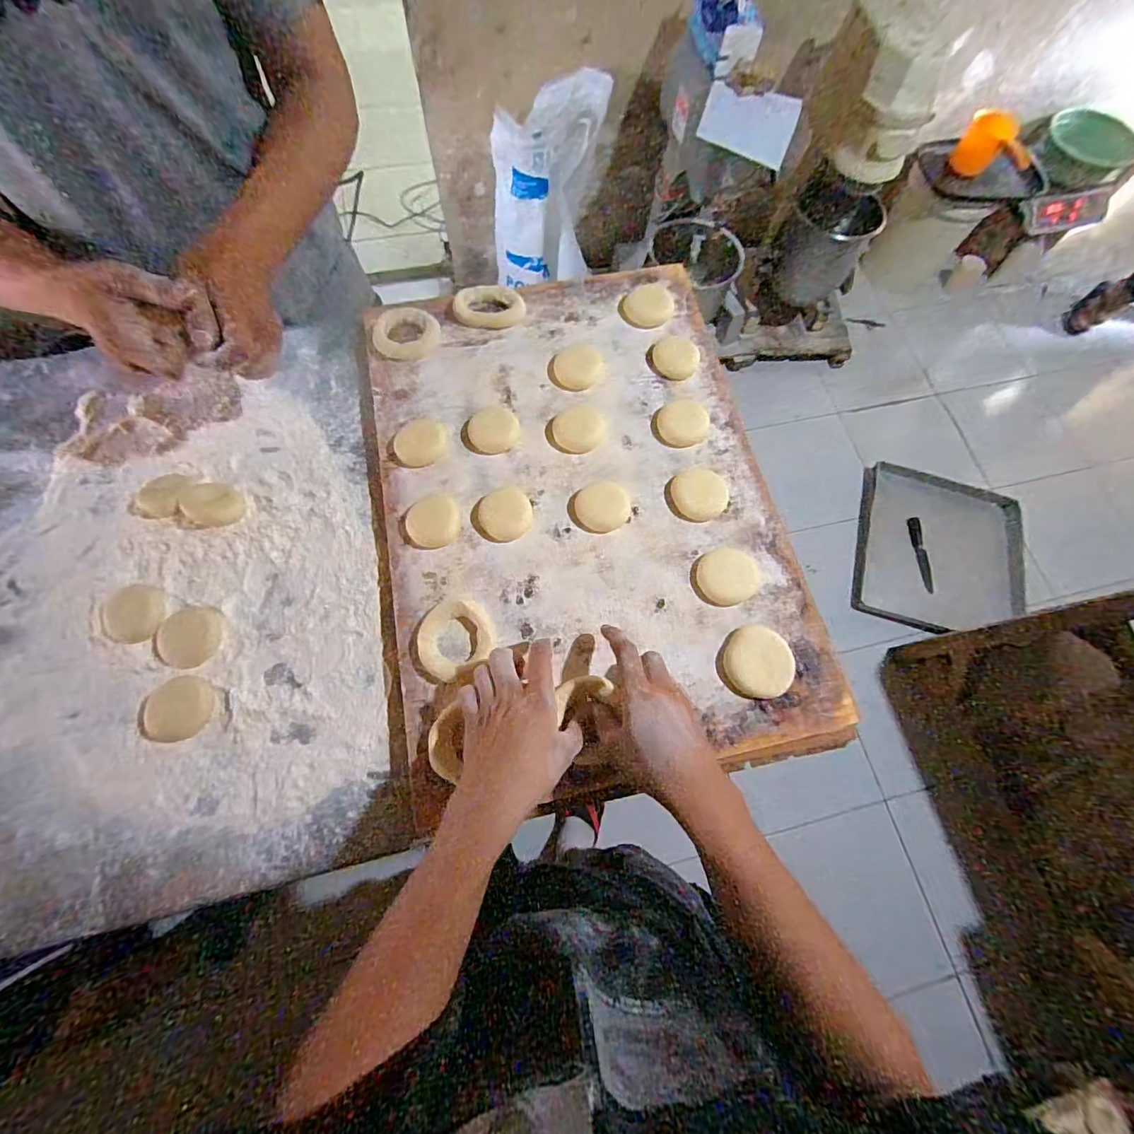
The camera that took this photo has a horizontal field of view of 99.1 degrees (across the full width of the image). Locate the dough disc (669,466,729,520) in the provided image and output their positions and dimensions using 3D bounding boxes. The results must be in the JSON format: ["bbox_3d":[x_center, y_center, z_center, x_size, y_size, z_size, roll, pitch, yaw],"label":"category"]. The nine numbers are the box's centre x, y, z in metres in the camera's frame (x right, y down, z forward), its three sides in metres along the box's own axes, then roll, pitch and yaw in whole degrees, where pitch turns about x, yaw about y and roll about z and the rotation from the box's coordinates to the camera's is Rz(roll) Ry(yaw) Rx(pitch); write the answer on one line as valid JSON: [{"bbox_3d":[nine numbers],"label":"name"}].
[{"bbox_3d":[0.149,-0.084,0.540,0.062,0.007,0.062,1,70,-2],"label":"dough disc"}]

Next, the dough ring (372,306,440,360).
[{"bbox_3d":[-0.202,-0.291,0.604,0.080,0.018,0.067,13,70,2],"label":"dough ring"}]

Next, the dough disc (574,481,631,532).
[{"bbox_3d":[0.040,-0.067,0.529,0.058,0.009,0.054,1,70,-2],"label":"dough disc"}]

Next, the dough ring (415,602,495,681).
[{"bbox_3d":[-0.112,0.068,0.477,0.071,0.016,0.072,1,70,-2],"label":"dough ring"}]

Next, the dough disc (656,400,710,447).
[{"bbox_3d":[0.139,-0.173,0.573,0.057,0.006,0.069,36,73,10],"label":"dough disc"}]

